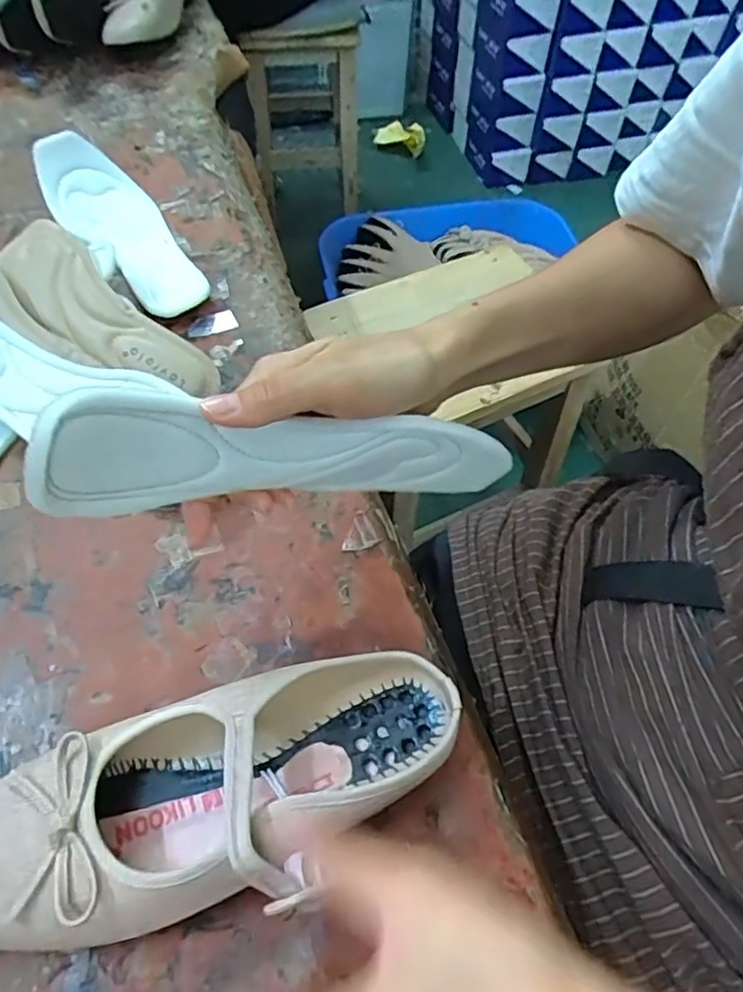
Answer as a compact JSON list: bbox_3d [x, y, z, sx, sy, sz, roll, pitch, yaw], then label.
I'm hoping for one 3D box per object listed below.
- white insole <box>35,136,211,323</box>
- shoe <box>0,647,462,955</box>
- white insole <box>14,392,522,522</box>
[{"bbox_3d":[-0.223,-0.243,0.556,0.076,0.026,0.208,-36,79,-22],"label":"white insole"},{"bbox_3d":[-0.071,0.142,0.291,0.239,0.051,0.096,-16,59,-16],"label":"shoe"},{"bbox_3d":[-0.030,-0.016,0.295,0.231,0.064,0.028,-1,54,-33],"label":"white insole"}]

